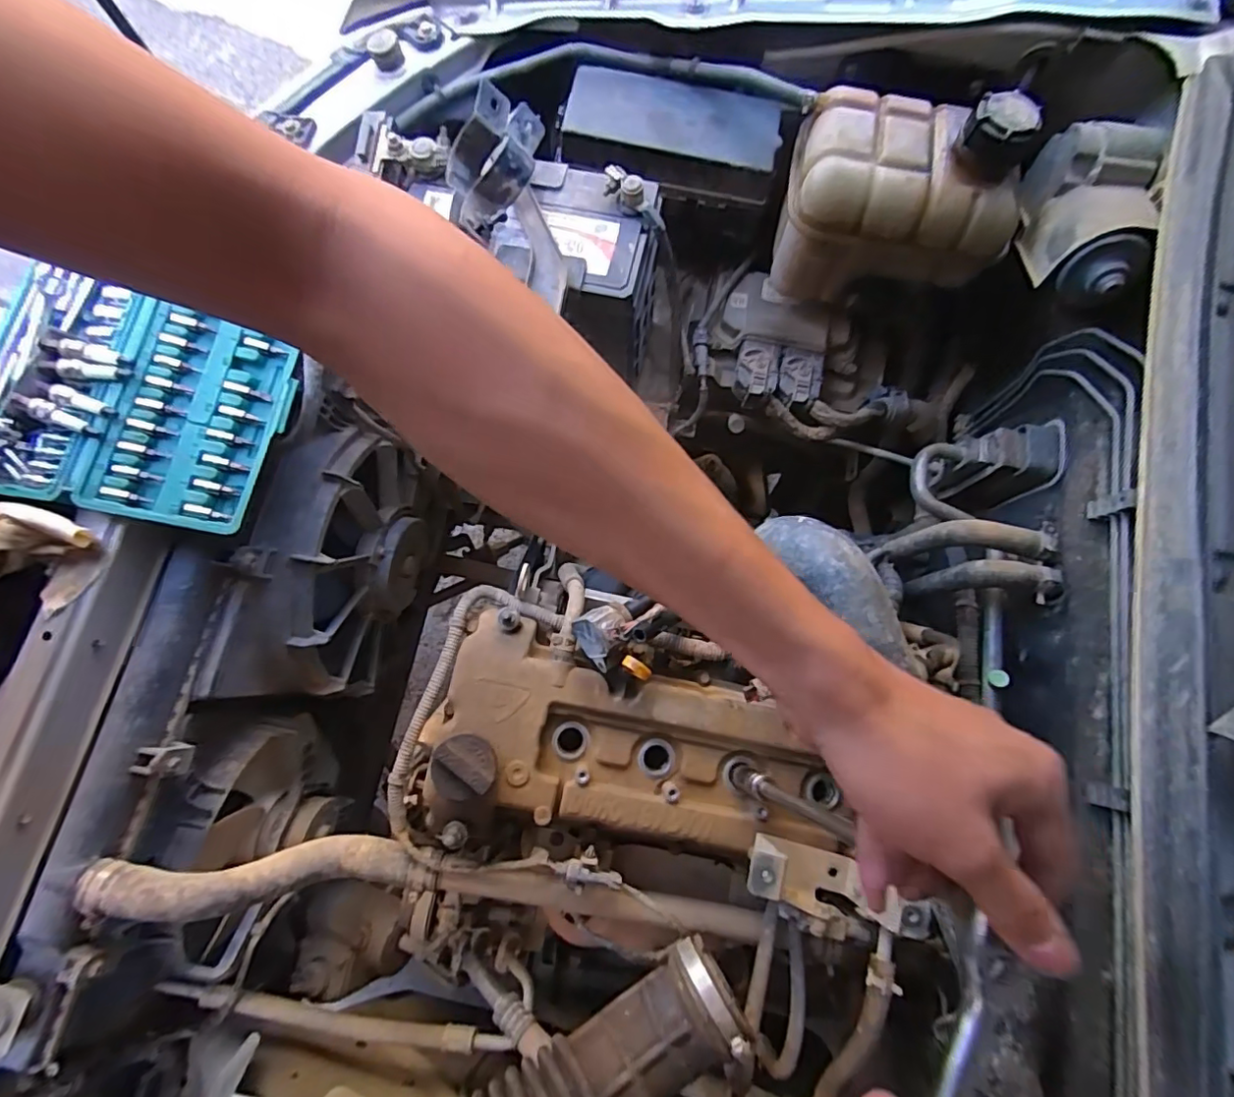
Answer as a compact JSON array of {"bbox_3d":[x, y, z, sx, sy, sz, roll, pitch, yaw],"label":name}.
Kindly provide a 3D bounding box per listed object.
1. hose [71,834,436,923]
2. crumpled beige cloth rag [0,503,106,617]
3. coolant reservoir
[{"bbox_3d":[-0.289,0.276,0.475,0.258,0.060,0.039,10,73,-30],"label":"hose"},{"bbox_3d":[-0.486,-0.004,0.435,0.127,0.051,0.072,17,76,6],"label":"crumpled beige cloth rag"},{"bbox_3d":[0.259,-0.334,0.529,0.195,0.155,0.131,13,76,5],"label":"coolant reservoir"}]

